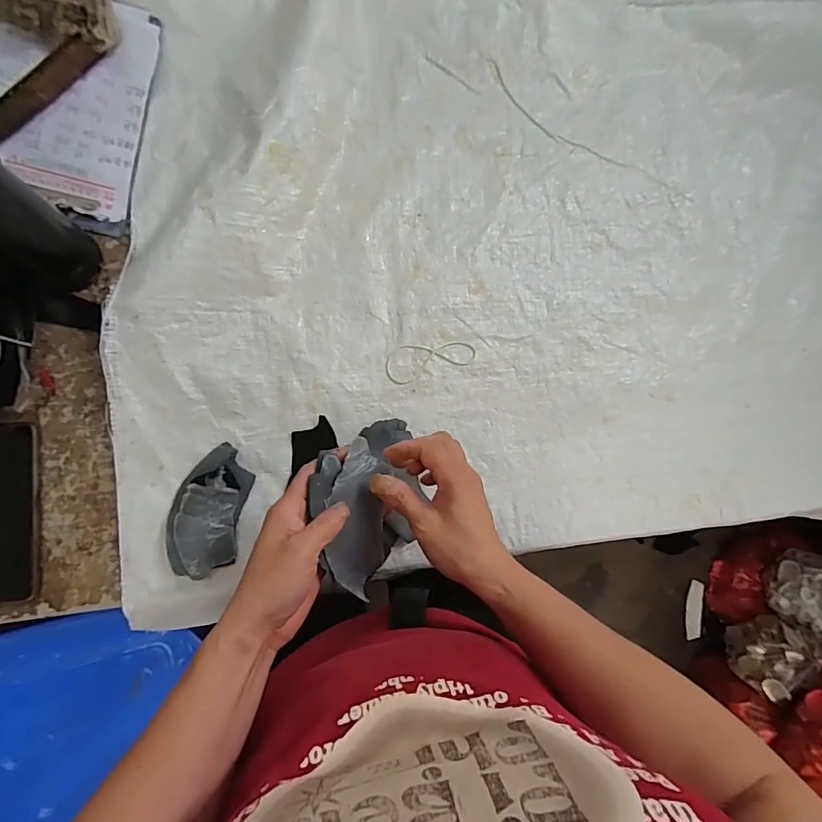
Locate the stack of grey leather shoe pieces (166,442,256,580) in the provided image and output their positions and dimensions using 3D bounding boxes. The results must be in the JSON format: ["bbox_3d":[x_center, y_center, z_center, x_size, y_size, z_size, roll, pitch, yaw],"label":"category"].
[{"bbox_3d":[-0.195,0.095,0.448,0.068,0.032,0.122,11,85,-7],"label":"stack of grey leather shoe pieces"}]

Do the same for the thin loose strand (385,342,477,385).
[{"bbox_3d":[0.022,-0.053,0.511,0.099,0.004,0.040,-6,87,-8],"label":"thin loose strand"}]

